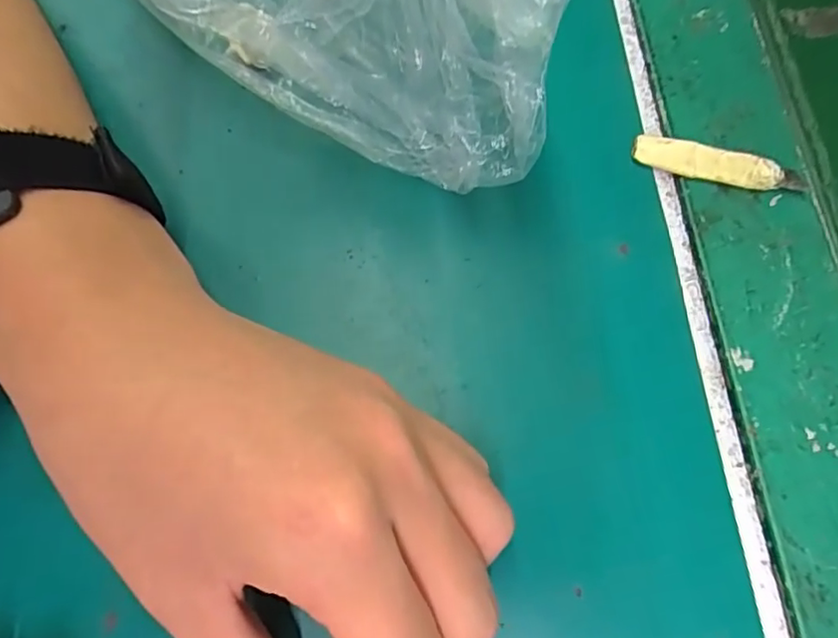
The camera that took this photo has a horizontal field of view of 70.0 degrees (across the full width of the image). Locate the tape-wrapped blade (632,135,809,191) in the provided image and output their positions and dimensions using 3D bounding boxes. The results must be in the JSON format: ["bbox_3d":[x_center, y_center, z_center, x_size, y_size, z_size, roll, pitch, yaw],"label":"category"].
[{"bbox_3d":[0.111,-0.056,0.222,0.063,0.006,0.012,15,73,5],"label":"tape-wrapped blade"}]

